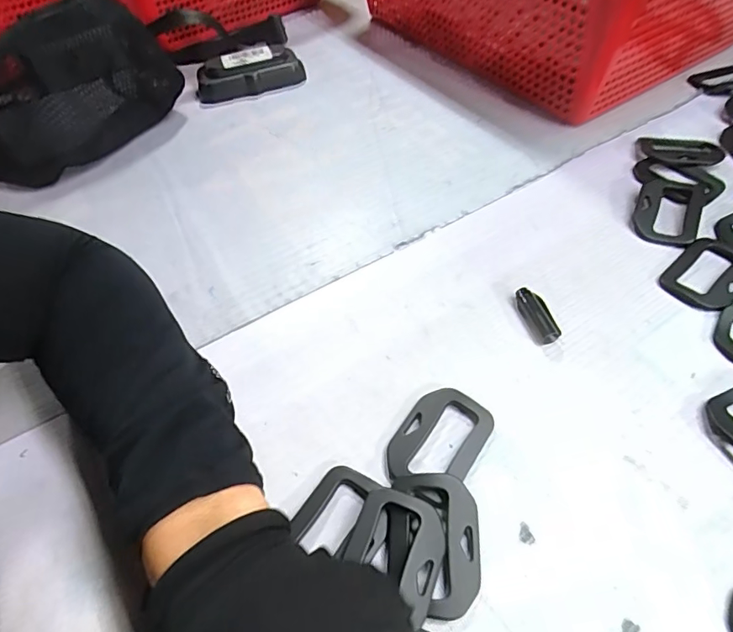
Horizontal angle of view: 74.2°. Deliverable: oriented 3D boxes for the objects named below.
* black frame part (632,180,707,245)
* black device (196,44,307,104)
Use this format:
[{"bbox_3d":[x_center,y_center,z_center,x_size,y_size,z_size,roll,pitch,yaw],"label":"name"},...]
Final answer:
[{"bbox_3d":[0.220,-0.077,0.354,0.042,0.010,0.060,22,57,19],"label":"black frame part"},{"bbox_3d":[-0.118,-0.244,0.486,0.105,0.030,0.042,-20,54,-11],"label":"black device"}]

